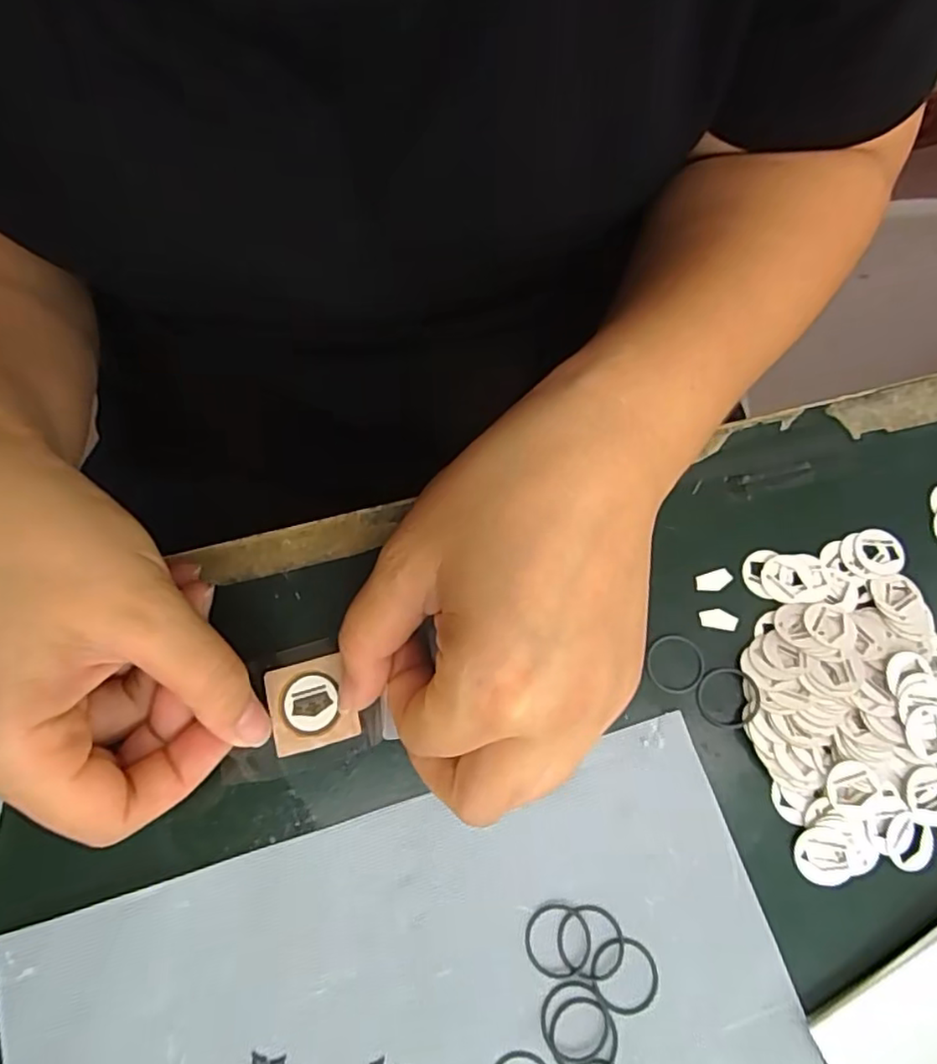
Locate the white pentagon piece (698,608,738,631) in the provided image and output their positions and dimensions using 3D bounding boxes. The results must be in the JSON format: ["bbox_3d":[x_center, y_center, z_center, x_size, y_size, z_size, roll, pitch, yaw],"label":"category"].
[{"bbox_3d":[0.091,0.031,0.230,0.013,0.004,0.007,10,73,3],"label":"white pentagon piece"}]

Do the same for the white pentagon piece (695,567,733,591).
[{"bbox_3d":[0.091,0.018,0.234,0.014,0.004,0.008,-16,74,-5],"label":"white pentagon piece"}]

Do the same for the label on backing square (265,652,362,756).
[{"bbox_3d":[-0.055,0.059,0.217,0.028,0.004,0.029,-16,74,-5],"label":"label on backing square"}]

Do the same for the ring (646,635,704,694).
[{"bbox_3d":[0.074,0.047,0.225,0.019,0.004,0.020,0,73,0],"label":"ring"}]

